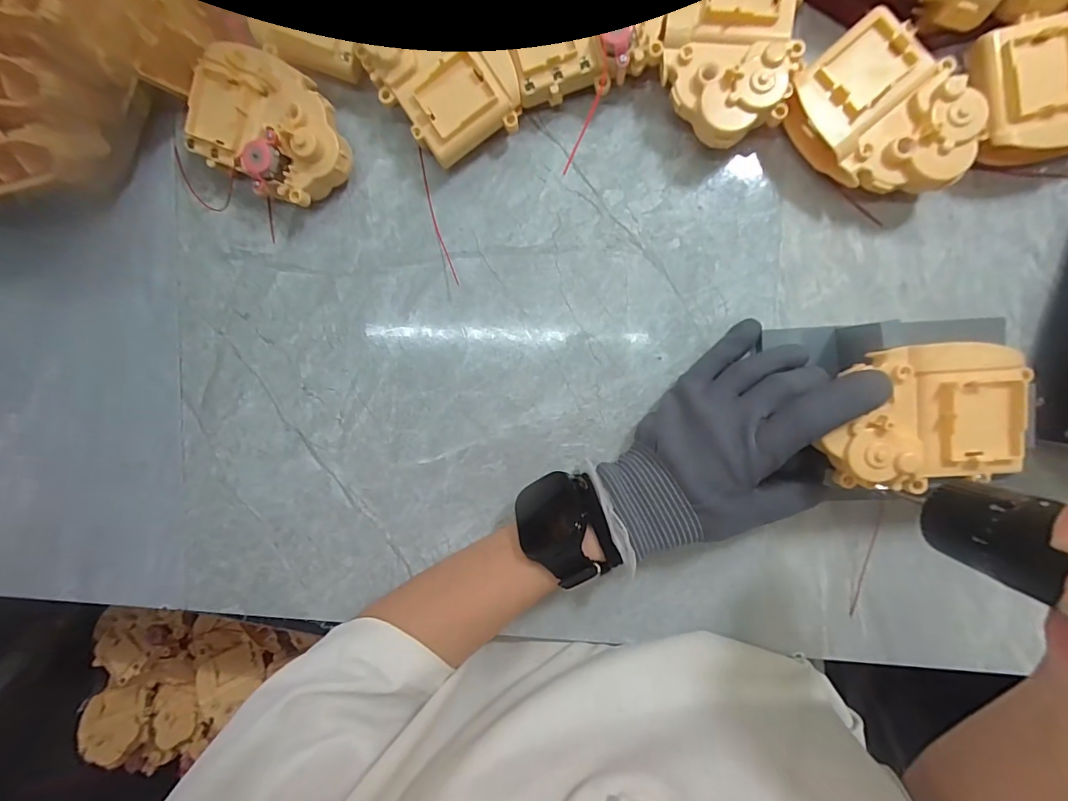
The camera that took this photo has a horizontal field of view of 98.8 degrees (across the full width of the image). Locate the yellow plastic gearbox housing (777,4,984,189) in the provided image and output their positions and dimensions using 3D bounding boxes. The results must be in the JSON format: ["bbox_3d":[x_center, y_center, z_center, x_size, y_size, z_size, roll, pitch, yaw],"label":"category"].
[{"bbox_3d":[0.195,-0.157,0.260,0.077,0.038,0.099,-40,90,6],"label":"yellow plastic gearbox housing"}]

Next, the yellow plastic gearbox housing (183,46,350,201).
[{"bbox_3d":[-0.163,-0.169,0.288,0.101,0.040,0.070,31,96,2],"label":"yellow plastic gearbox housing"}]

